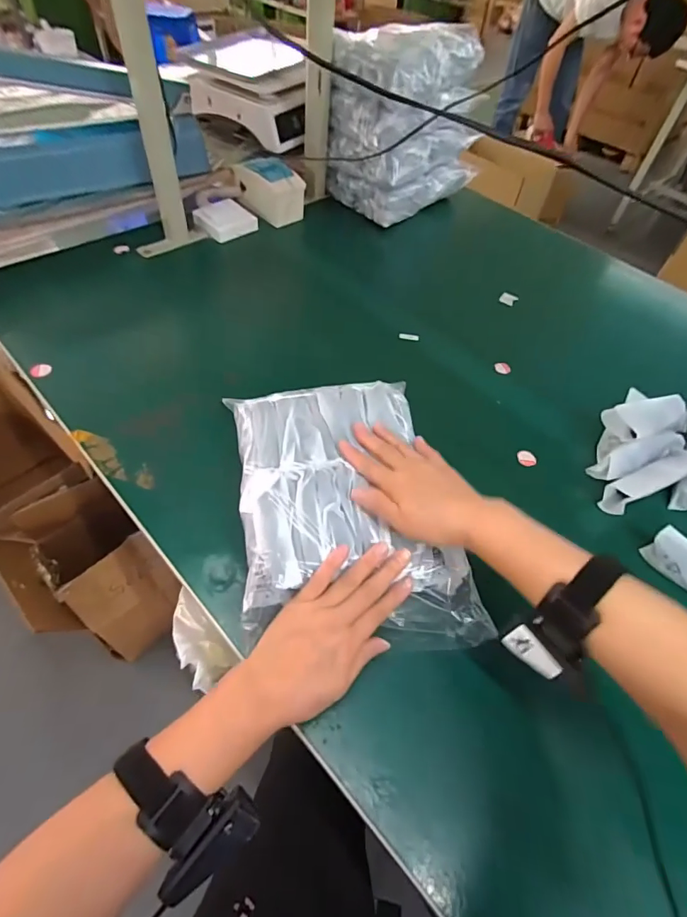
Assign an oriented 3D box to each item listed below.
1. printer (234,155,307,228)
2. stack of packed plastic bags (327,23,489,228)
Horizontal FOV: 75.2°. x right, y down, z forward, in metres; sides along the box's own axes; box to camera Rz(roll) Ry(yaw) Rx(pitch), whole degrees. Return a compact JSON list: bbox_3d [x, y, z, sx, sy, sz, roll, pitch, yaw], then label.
[{"bbox_3d":[-0.141,-0.511,0.853,0.125,0.075,0.082,38,59,20],"label":"printer"},{"bbox_3d":[0.136,-0.653,0.869,0.297,0.253,0.159,-33,63,-26],"label":"stack of packed plastic bags"}]

